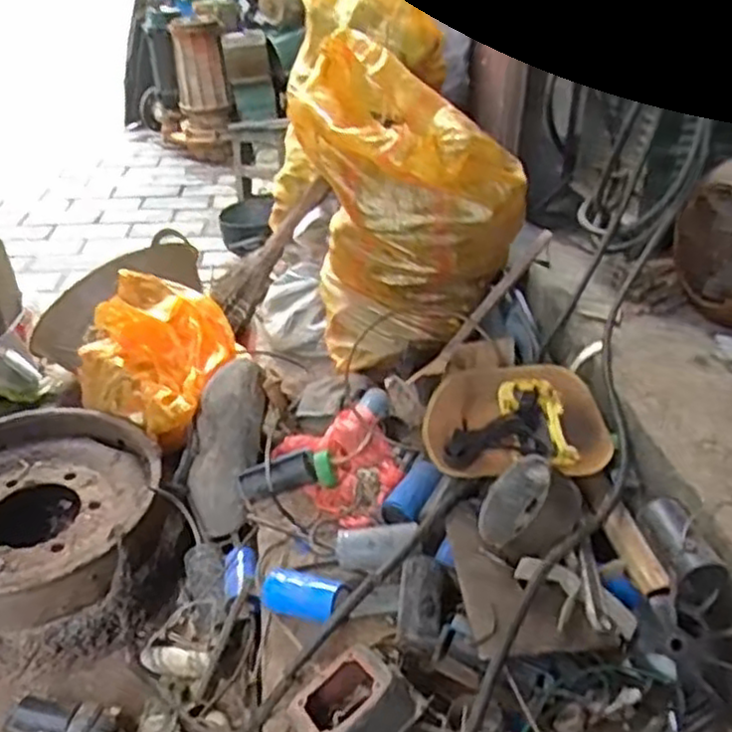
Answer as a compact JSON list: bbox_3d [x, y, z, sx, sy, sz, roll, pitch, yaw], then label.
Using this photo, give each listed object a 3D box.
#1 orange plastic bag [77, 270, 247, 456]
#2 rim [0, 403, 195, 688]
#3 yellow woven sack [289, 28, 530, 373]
[{"bbox_3d":[-0.361,-0.015,1.268,0.277,0.190,0.244,19,36,26],"label":"orange plastic bag"},{"bbox_3d":[-0.516,0.254,1.111,0.411,0.164,0.457,-14,35,-23],"label":"rim"},{"bbox_3d":[0.048,-0.231,1.143,0.302,0.468,0.326,-25,41,-36],"label":"yellow woven sack"}]

